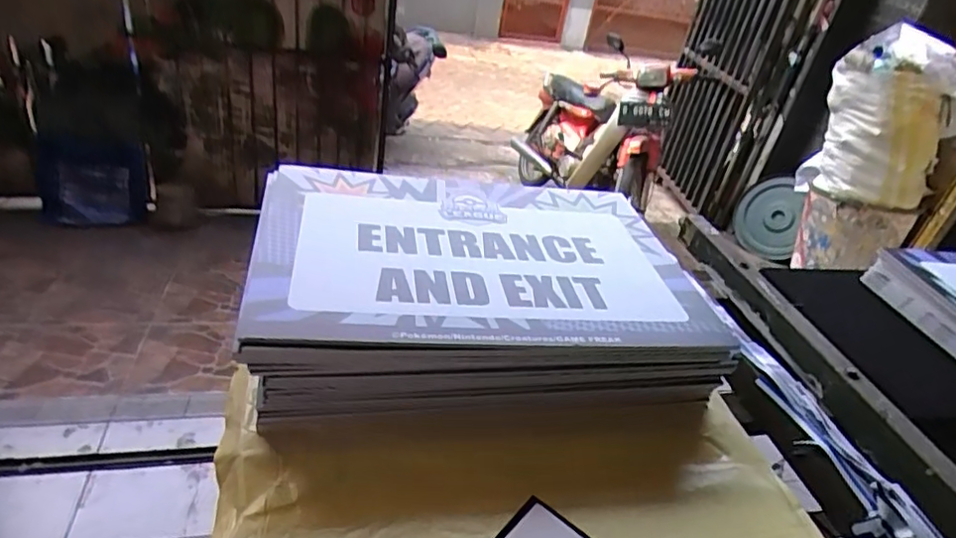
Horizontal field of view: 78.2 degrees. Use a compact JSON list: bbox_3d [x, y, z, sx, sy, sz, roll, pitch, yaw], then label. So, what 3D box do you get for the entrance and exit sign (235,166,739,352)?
[{"bbox_3d":[0.007,-0.029,0.831,0.596,0.019,0.406,2,36,-15],"label":"entrance and exit sign"}]

